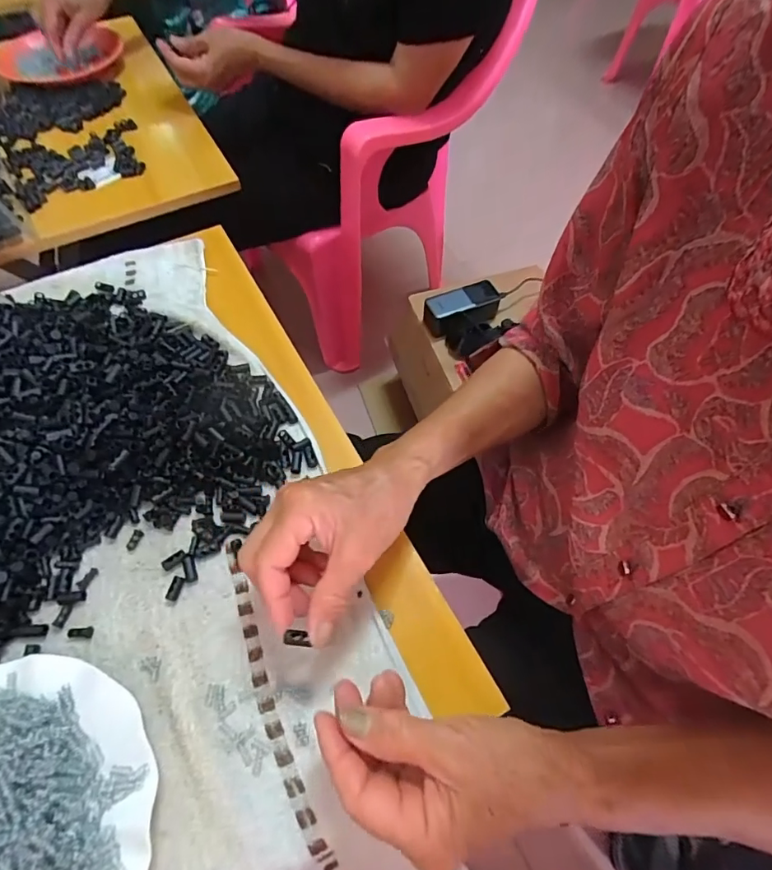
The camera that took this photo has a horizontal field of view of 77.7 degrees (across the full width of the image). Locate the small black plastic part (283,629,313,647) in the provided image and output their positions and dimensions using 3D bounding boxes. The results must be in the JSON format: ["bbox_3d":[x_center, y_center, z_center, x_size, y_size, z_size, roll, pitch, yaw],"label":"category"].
[{"bbox_3d":[-0.055,0.126,0.298,0.018,0.004,0.009,7,60,3],"label":"small black plastic part"}]

